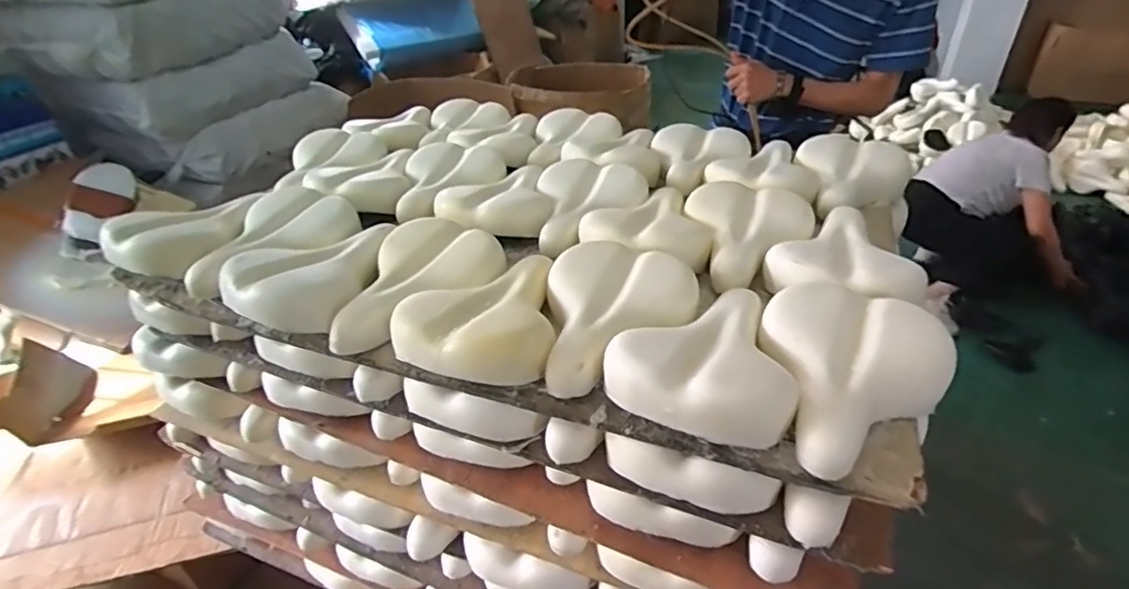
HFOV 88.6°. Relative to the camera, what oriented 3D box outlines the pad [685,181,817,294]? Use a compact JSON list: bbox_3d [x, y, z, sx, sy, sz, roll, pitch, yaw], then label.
[{"bbox_3d":[0.263,-0.089,0.848,0.184,0.049,0.253,11,36,18],"label":"pad"}]

